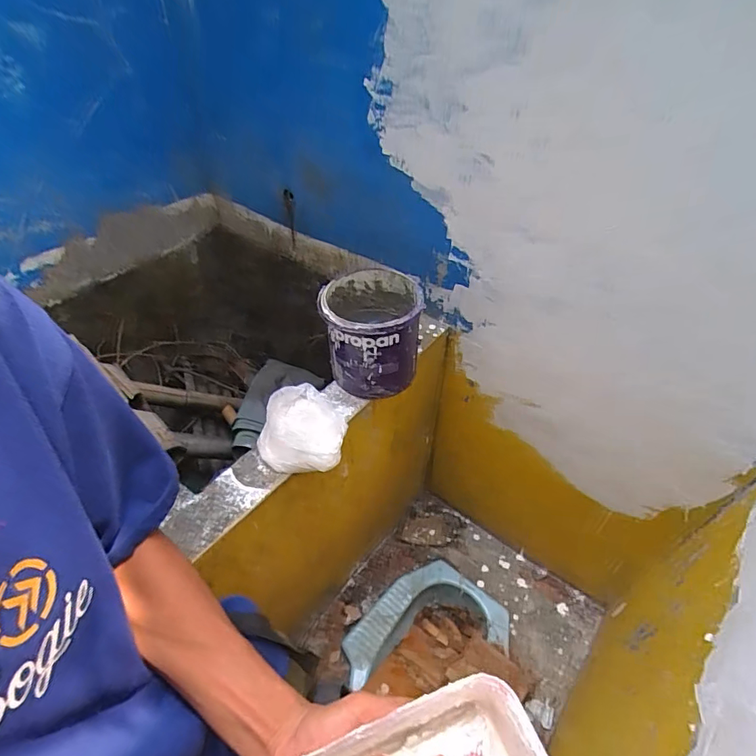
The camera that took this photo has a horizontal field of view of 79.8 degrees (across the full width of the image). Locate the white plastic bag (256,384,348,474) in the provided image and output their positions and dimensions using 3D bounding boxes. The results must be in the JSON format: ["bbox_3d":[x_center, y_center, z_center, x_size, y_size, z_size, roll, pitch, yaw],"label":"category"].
[{"bbox_3d":[-0.130,0.076,0.793,0.143,0.078,0.158,2,46,1],"label":"white plastic bag"}]

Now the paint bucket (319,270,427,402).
[{"bbox_3d":[-0.010,-0.089,0.880,0.175,0.192,0.182,0,46,0],"label":"paint bucket"}]

